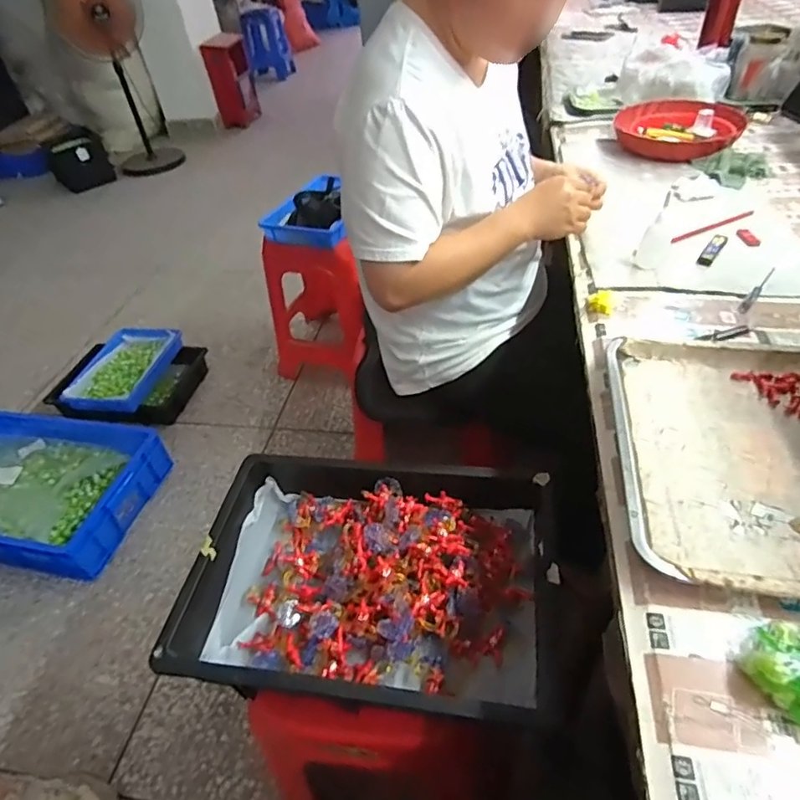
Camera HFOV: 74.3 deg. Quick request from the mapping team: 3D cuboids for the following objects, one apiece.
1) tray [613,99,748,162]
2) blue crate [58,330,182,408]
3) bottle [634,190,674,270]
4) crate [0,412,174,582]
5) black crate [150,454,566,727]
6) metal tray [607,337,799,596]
[{"bbox_3d":[0.583,-0.570,1.108,0.237,0.045,0.237,-4,43,4],"label":"tray"},{"bbox_3d":[-0.914,-0.104,1.751,0.272,0.065,0.383,4,44,12],"label":"blue crate"},{"bbox_3d":[0.372,-0.246,0.757,0.042,0.113,0.051,15,49,20],"label":"bottle"},{"bbox_3d":[-1.025,0.232,1.478,0.668,0.140,0.454,8,47,14],"label":"crate"},{"bbox_3d":[-0.042,0.227,0.692,0.423,0.085,0.318,3,44,11],"label":"black crate"},{"bbox_3d":[0.347,0.050,0.513,0.257,0.030,0.309,4,46,11],"label":"metal tray"}]

